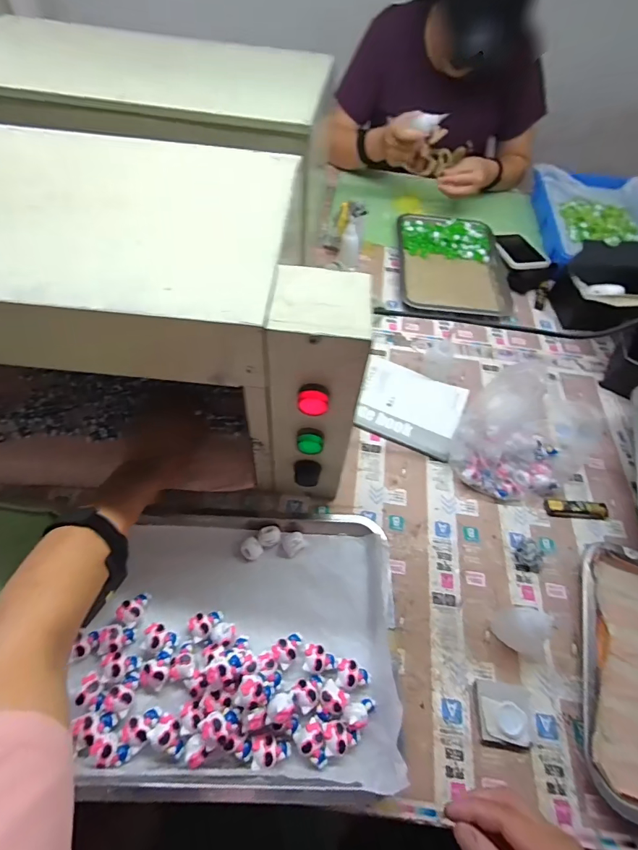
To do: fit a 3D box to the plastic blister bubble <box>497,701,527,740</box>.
[{"bbox_3d":[0.189,0.290,0.401,0.027,0.004,0.029,17,58,17],"label":"plastic blister bubble"}]

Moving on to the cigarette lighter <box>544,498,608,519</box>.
[{"bbox_3d":[0.346,0.112,0.546,0.080,0.015,0.022,6,58,1],"label":"cigarette lighter"}]

